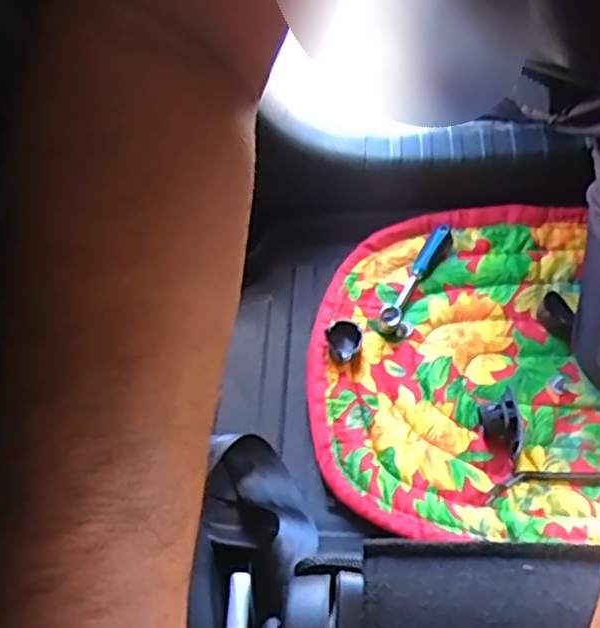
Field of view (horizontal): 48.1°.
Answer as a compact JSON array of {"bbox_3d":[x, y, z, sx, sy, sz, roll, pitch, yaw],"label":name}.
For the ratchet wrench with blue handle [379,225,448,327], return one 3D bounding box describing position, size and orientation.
[{"bbox_3d":[0.114,-0.036,0.677,0.020,0.024,0.135,23,60,19],"label":"ratchet wrench with blue handle"}]

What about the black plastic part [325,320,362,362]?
[{"bbox_3d":[0.042,0.024,0.650,0.029,0.027,0.037,-14,55,-6],"label":"black plastic part"}]

